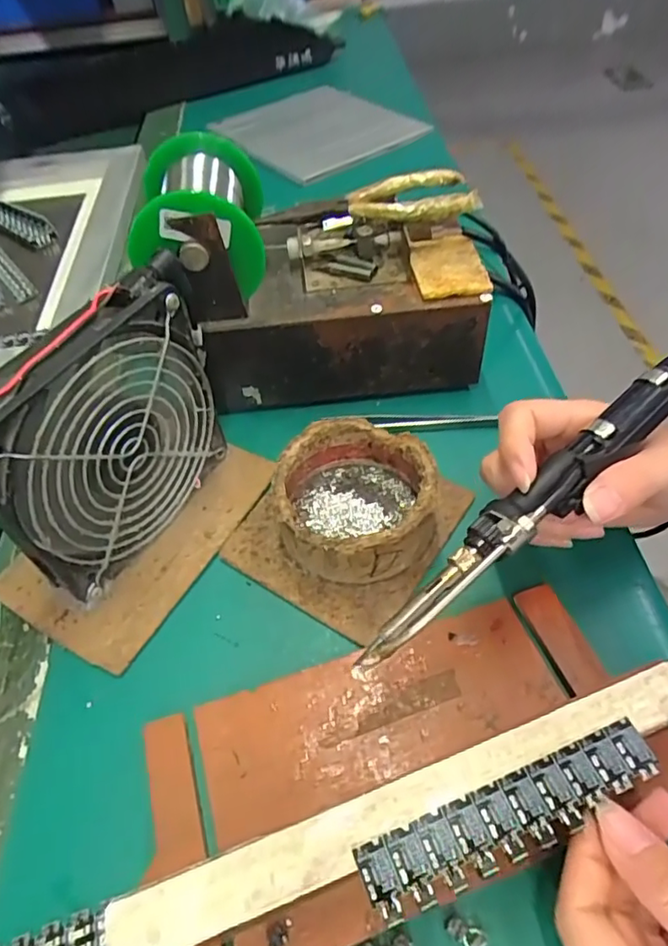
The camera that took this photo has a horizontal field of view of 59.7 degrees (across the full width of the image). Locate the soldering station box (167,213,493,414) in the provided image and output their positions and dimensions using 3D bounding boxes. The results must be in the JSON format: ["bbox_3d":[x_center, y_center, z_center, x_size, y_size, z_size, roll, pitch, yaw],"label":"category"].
[{"bbox_3d":[0.002,-0.112,0.355,0.166,0.118,0.074,-9,51,-1],"label":"soldering station box"}]

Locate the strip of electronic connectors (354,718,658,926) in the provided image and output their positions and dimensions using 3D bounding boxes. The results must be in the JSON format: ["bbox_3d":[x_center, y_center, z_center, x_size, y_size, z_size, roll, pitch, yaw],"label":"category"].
[{"bbox_3d":[0.061,0.115,0.197,0.108,0.004,0.023,-20,52,-12],"label":"strip of electronic connectors"}]

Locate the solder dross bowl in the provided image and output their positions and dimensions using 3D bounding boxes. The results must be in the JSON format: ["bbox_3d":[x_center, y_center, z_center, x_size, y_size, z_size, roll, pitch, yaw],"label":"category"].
[{"bbox_3d":[0.011,0.015,0.306,0.079,0.040,0.082,-3,51,3],"label":"solder dross bowl"}]

